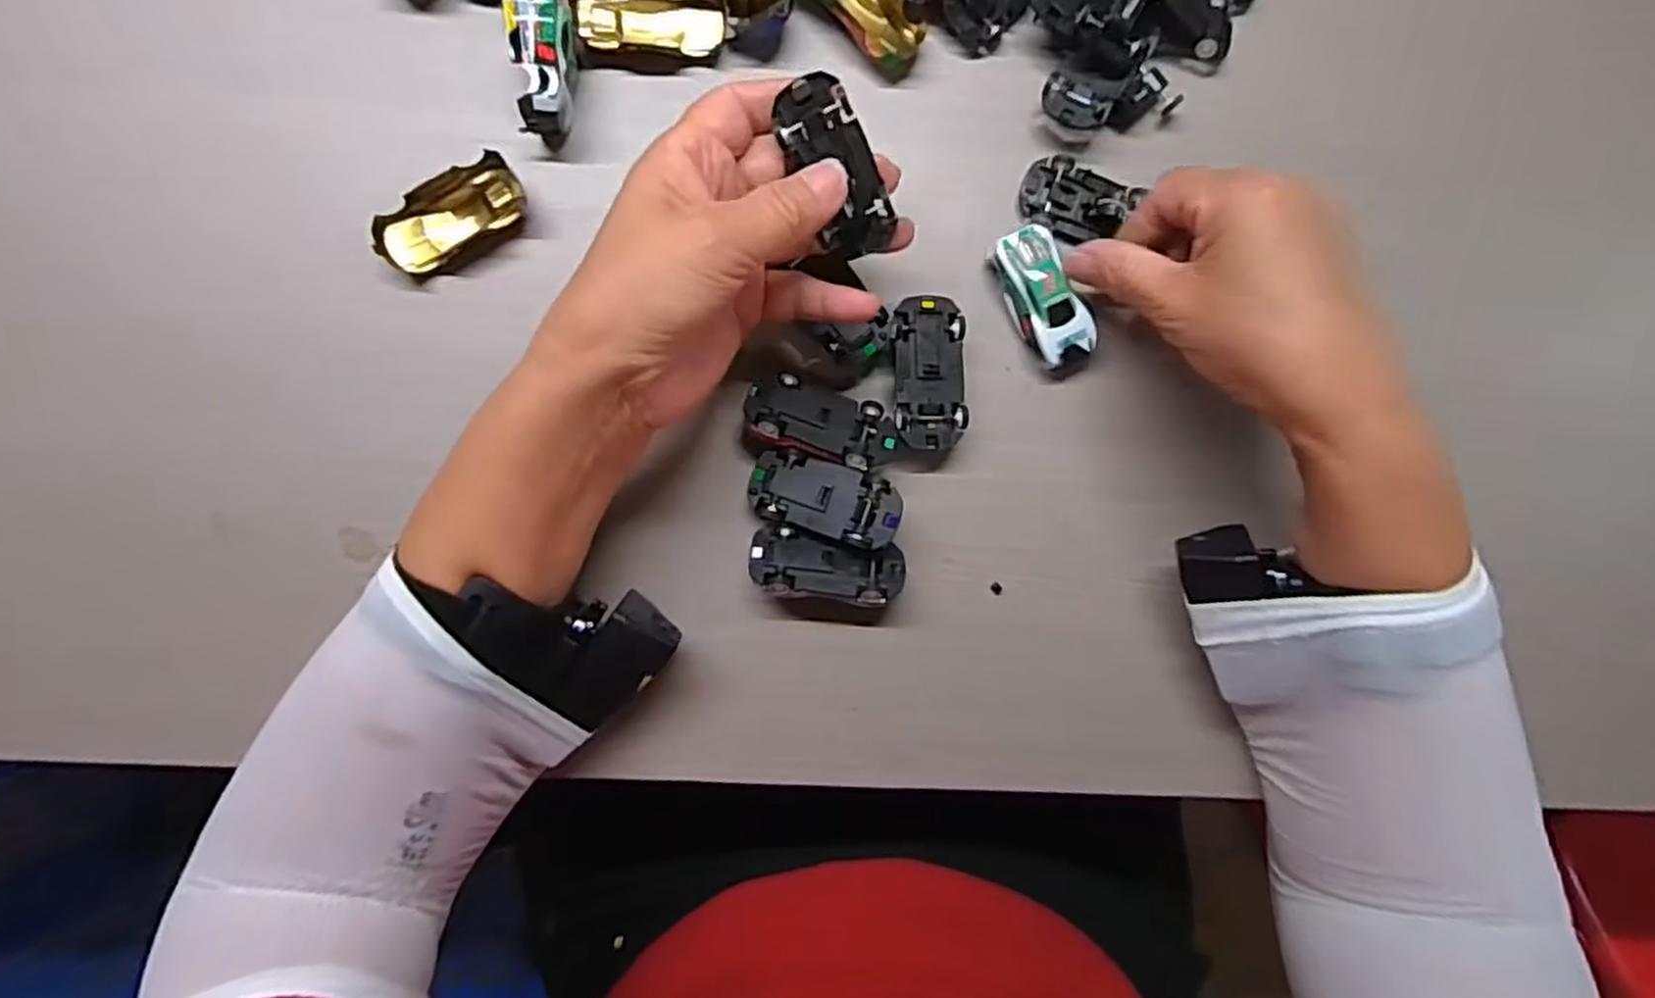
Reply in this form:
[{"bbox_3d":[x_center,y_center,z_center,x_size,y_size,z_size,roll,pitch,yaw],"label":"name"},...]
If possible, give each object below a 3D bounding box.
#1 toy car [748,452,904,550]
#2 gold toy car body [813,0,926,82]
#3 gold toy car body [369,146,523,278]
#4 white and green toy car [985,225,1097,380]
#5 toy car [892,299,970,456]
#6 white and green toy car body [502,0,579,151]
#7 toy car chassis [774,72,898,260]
[{"bbox_3d":[-0.001,0.000,0.337,0.064,0.028,0.030,17,88,-3],"label":"toy car"},{"bbox_3d":[0.014,-0.220,0.346,0.031,0.017,0.068,-44,92,-3],"label":"gold toy car body"},{"bbox_3d":[-0.160,-0.121,0.333,0.063,0.017,0.030,-33,91,-3],"label":"gold toy car body"},{"bbox_3d":[0.096,-0.086,0.345,0.028,0.017,0.067,-28,96,-4],"label":"white and green toy car"},{"bbox_3d":[0.044,-0.054,0.344,0.031,0.022,0.064,-3,89,-4],"label":"toy car"},{"bbox_3d":[-0.118,-0.185,0.326,0.023,0.028,0.064,-3,102,-4],"label":"white and green toy car body"},{"bbox_3d":[0.004,-0.124,0.293,0.027,0.011,0.064,-22,104,-4],"label":"toy car chassis"}]

